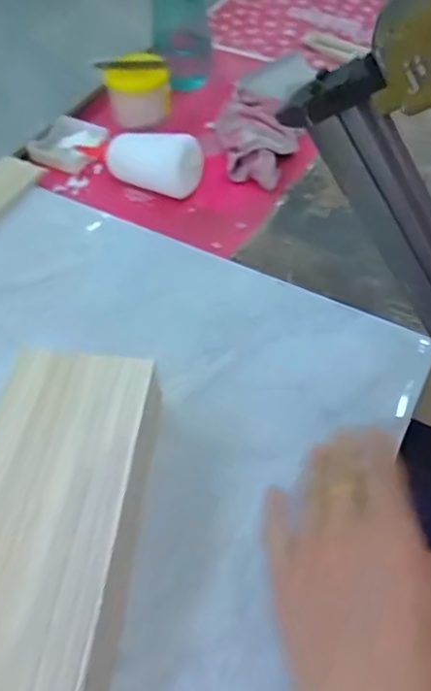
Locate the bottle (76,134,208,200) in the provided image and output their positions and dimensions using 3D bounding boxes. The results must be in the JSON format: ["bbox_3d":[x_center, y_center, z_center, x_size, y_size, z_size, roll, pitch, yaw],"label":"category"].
[{"bbox_3d":[-0.087,-0.218,0.611,0.158,0.050,0.055,23,57,16],"label":"bottle"}]

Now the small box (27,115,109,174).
[{"bbox_3d":[-0.179,-0.244,0.668,0.076,0.019,0.080,19,56,13],"label":"small box"}]

